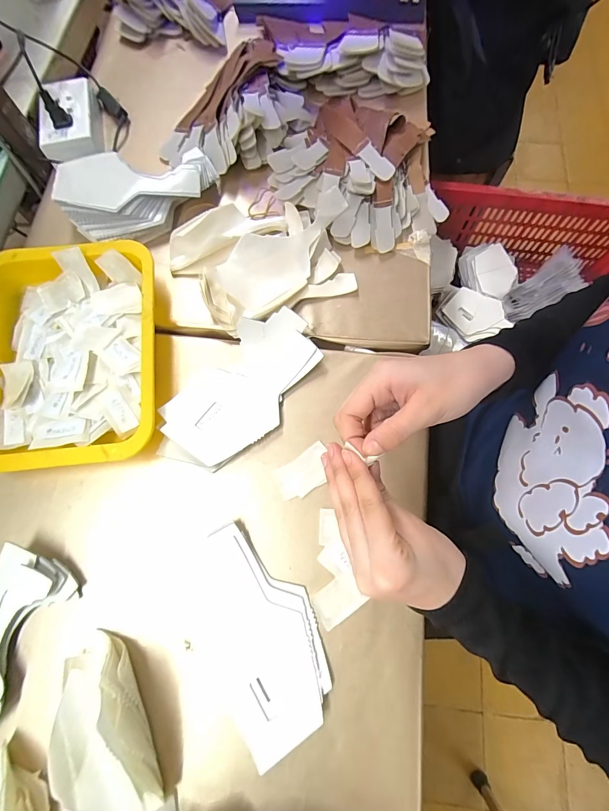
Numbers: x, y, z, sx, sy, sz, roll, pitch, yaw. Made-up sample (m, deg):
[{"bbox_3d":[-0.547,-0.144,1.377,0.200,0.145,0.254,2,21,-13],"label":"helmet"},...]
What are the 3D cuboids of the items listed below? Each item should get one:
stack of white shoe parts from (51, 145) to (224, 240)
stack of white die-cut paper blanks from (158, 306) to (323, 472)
[{"bbox_3d":[-0.215,-0.274,0.459,0.192,0.049,0.117,-9,74,-2],"label":"stack of white shoe parts"},{"bbox_3d":[-0.072,-0.020,0.397,0.105,0.023,0.198,35,79,5],"label":"stack of white die-cut paper blanks"}]

